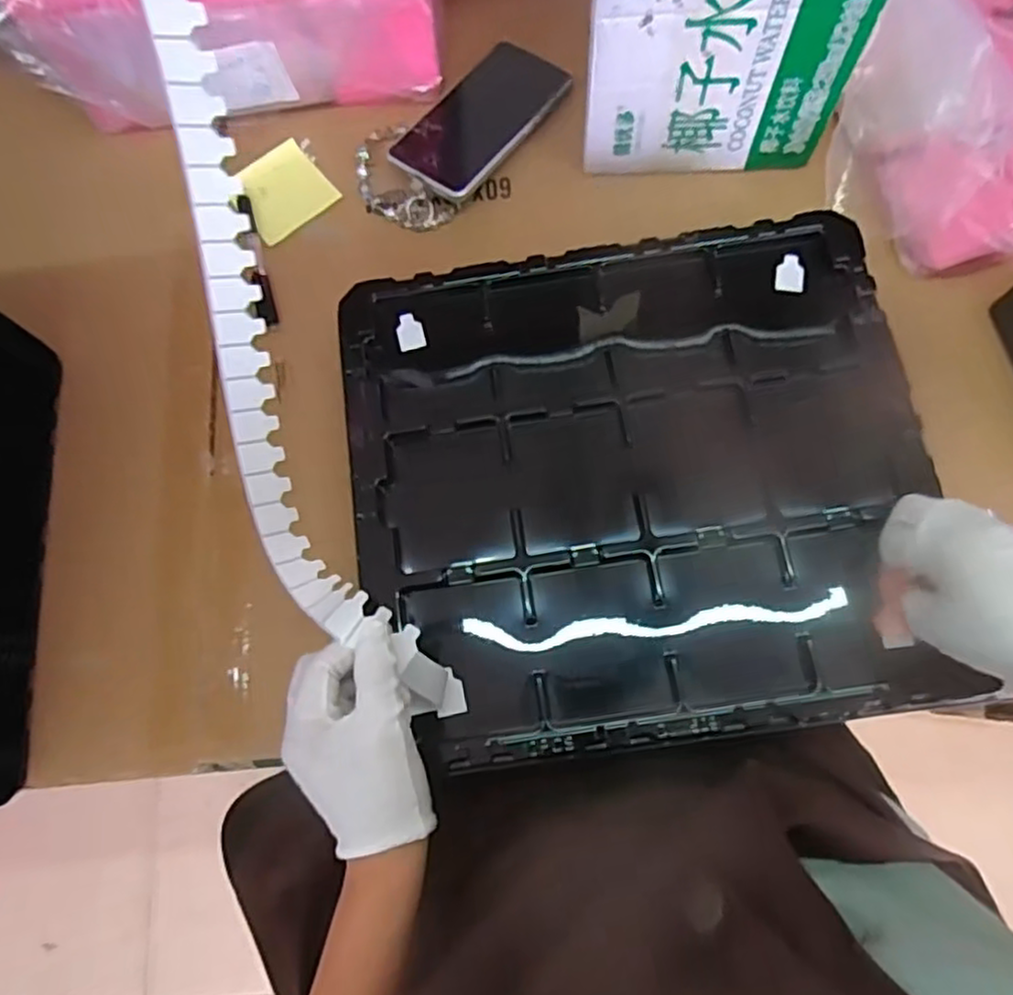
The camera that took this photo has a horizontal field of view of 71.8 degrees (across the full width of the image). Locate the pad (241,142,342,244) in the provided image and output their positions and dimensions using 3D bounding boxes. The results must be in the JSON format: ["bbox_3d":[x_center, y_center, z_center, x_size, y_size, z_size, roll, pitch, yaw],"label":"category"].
[{"bbox_3d":[-0.189,-0.258,0.590,0.073,0.004,0.074,-39,77,-7],"label":"pad"}]

